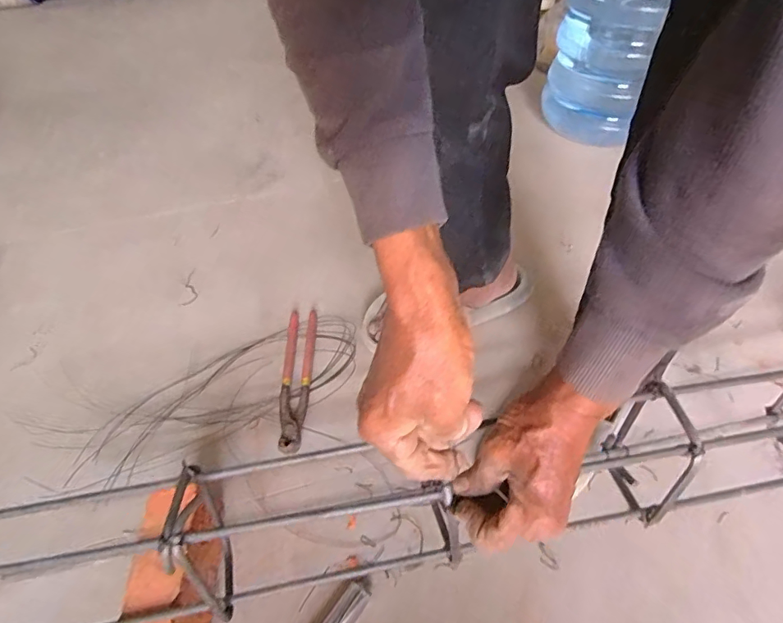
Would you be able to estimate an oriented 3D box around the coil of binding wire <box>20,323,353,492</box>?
[{"bbox_3d":[-0.245,0.113,0.648,0.425,0.037,0.140,-23,53,-17],"label":"coil of binding wire"}]

